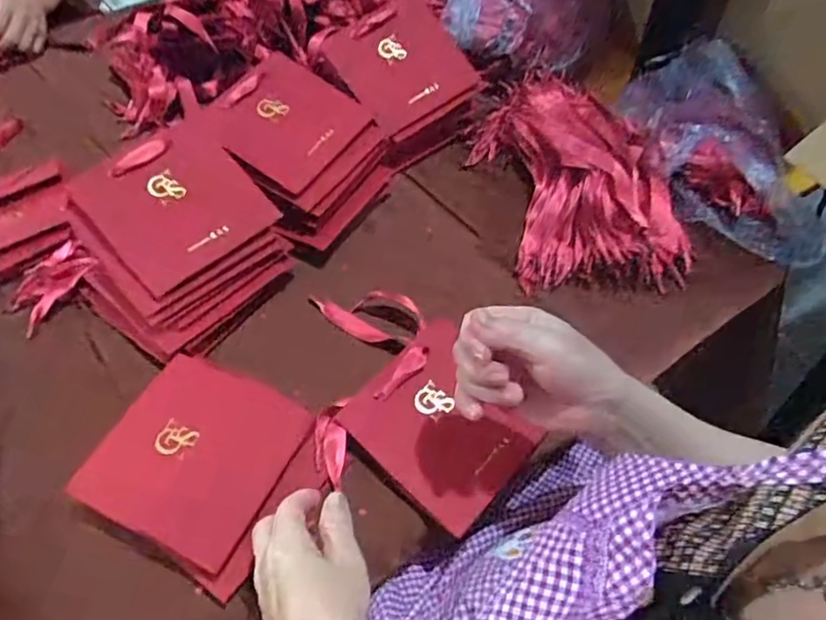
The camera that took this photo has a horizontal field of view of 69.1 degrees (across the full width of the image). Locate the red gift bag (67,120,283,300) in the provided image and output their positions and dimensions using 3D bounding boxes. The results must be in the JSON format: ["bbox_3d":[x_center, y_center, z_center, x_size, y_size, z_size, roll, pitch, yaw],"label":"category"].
[{"bbox_3d":[-0.223,-0.101,0.574,0.144,0.014,0.138,-41,87,-23],"label":"red gift bag"}]

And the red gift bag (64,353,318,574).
[{"bbox_3d":[-0.176,0.112,0.484,0.139,0.016,0.142,21,56,17],"label":"red gift bag"}]

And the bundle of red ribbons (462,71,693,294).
[{"bbox_3d":[0.177,-0.156,0.679,0.204,0.051,0.303,-3,52,0],"label":"bundle of red ribbons"}]

